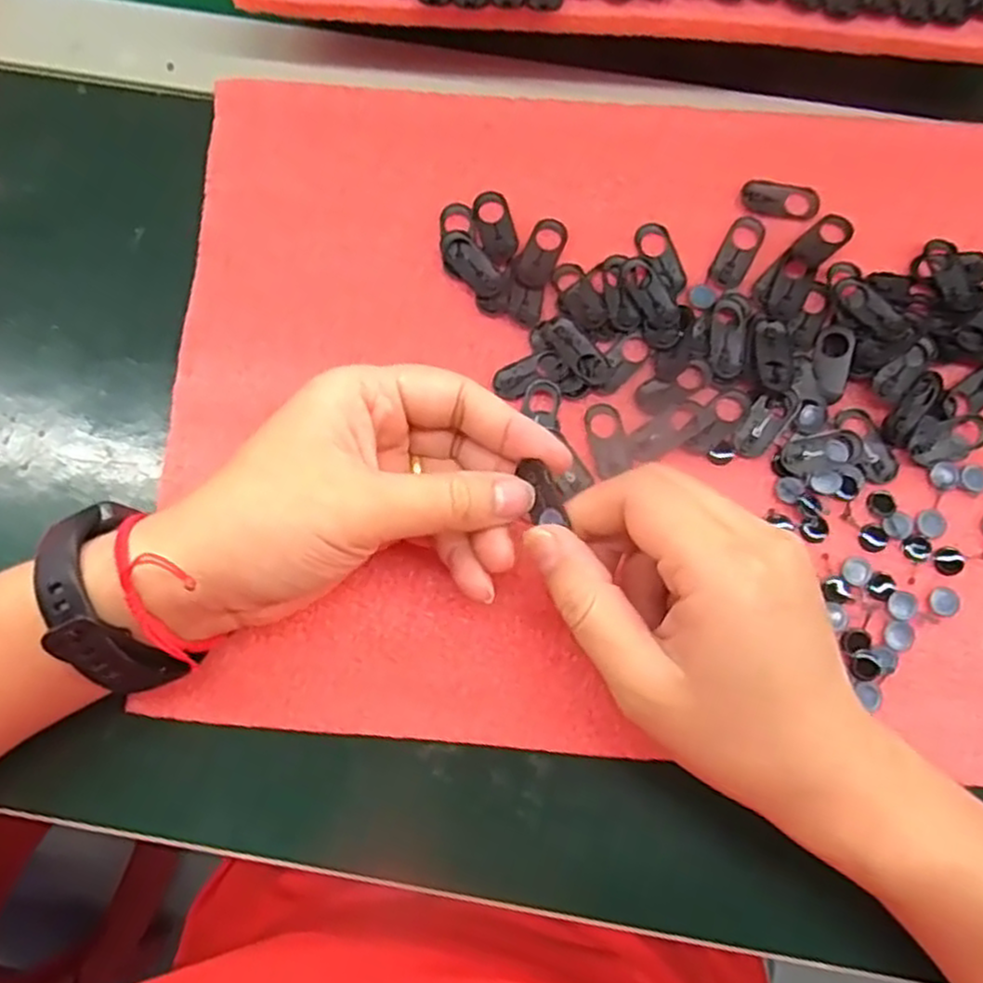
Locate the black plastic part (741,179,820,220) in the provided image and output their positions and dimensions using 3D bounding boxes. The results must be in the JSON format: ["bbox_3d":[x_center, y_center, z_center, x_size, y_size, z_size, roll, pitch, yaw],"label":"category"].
[{"bbox_3d":[0.119,-0.120,0.302,0.031,0.004,0.014,11,79,2],"label":"black plastic part"}]

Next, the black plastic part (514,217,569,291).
[{"bbox_3d":[0.021,-0.098,0.298,0.014,0.004,0.031,24,80,4],"label":"black plastic part"}]

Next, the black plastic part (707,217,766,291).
[{"bbox_3d":[0.100,-0.098,0.300,0.014,0.004,0.031,27,80,5],"label":"black plastic part"}]

